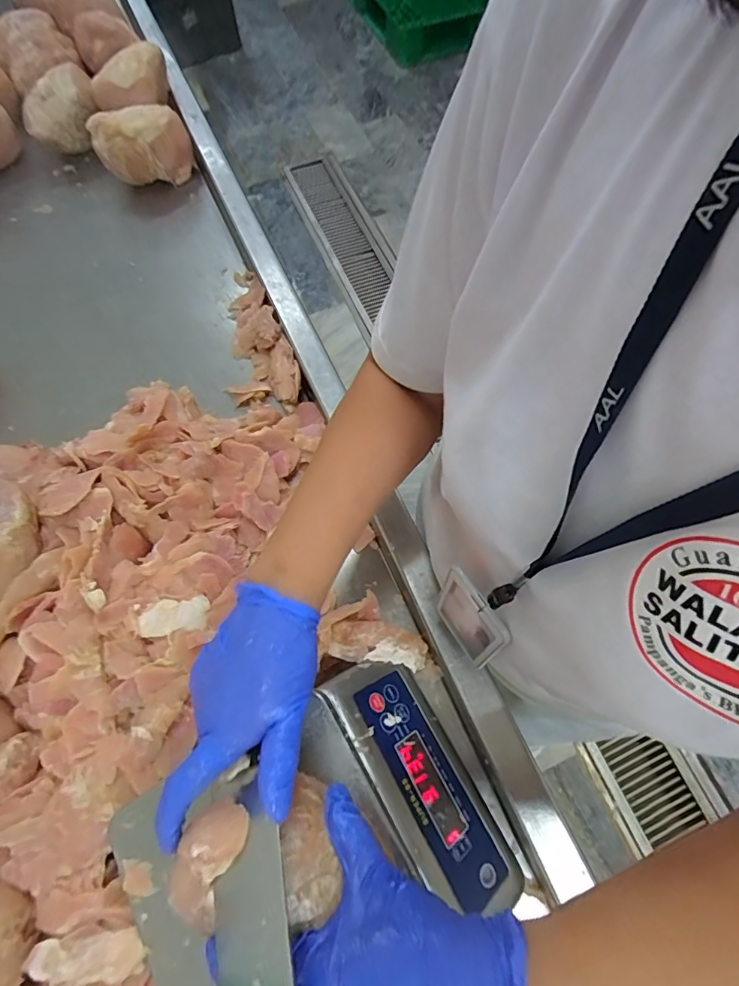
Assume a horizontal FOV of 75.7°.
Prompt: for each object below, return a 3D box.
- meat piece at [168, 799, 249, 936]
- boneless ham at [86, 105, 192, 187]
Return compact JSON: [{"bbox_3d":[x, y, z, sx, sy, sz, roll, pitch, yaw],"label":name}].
[{"bbox_3d":[-0.093,0.207,0.269,0.037,0.019,0.057,16,70,9],"label":"meat piece"},{"bbox_3d":[-0.367,-0.562,0.773,0.141,0.080,0.094,-27,70,-8],"label":"boneless ham"}]

